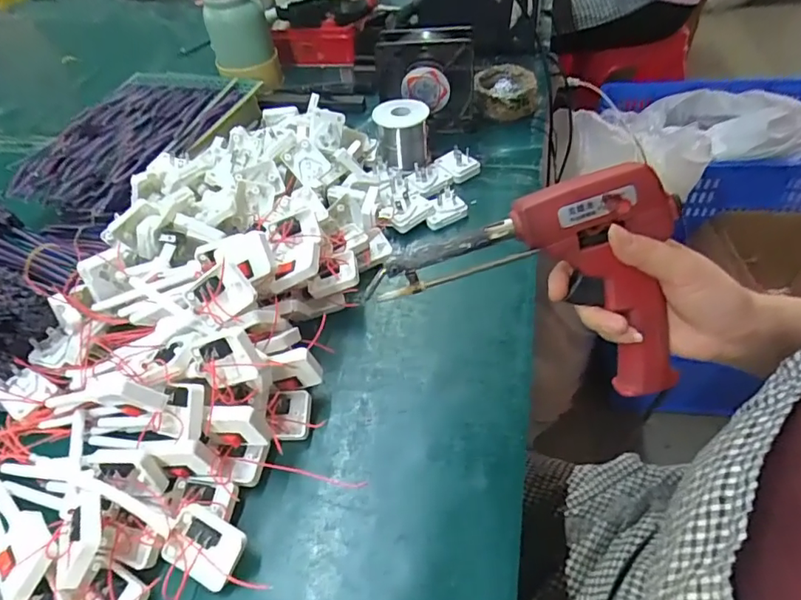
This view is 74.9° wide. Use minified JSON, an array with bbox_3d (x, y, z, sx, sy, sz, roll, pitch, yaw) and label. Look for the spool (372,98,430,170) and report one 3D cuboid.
[{"bbox_3d":[0.001,-0.211,0.651,0.063,0.057,0.073,-4,47,2],"label":"spool"}]

